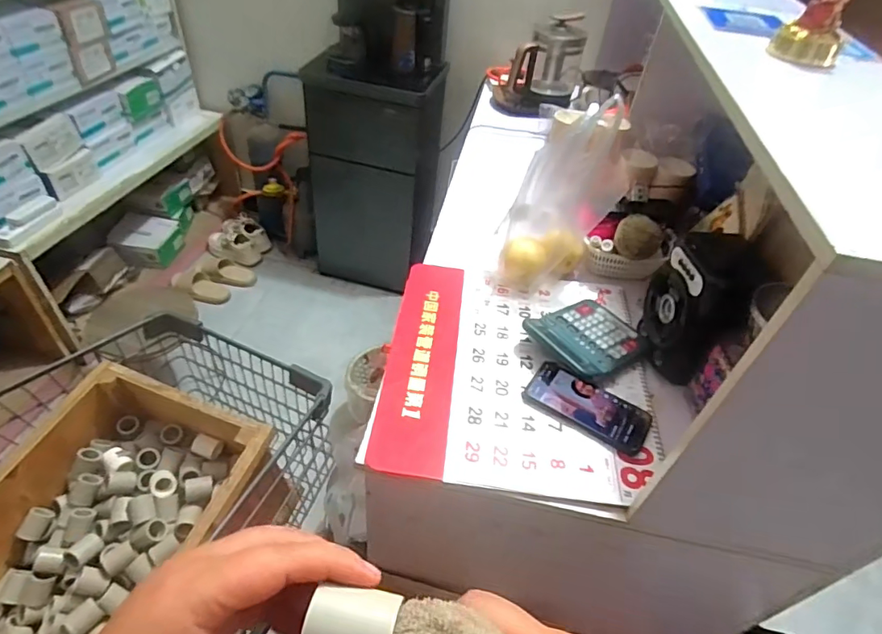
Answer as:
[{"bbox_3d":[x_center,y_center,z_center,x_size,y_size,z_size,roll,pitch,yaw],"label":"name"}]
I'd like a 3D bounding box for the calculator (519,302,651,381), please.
[{"bbox_3d":[0.228,0.029,0.785,0.183,0.045,0.144,-26,53,-29],"label":"calculator"}]

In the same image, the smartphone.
[{"bbox_3d":[0.208,0.121,0.707,0.169,0.018,0.087,27,48,20],"label":"smartphone"}]

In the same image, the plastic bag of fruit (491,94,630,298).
[{"bbox_3d":[0.206,-0.196,0.830,0.119,0.273,0.207,30,49,22],"label":"plastic bag of fruit"}]

